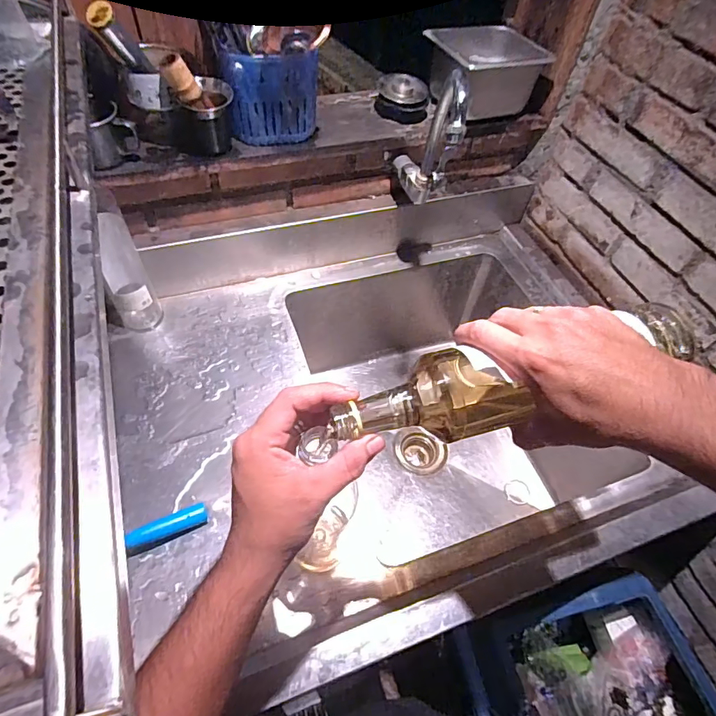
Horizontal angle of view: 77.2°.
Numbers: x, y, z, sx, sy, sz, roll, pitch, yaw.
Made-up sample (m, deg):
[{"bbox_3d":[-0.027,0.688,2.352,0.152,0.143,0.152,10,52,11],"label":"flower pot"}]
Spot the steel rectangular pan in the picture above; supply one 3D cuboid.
[{"bbox_3d":[0.211,-0.485,0.760,0.181,0.090,0.153,-14,57,-15],"label":"steel rectangular pan"}]

